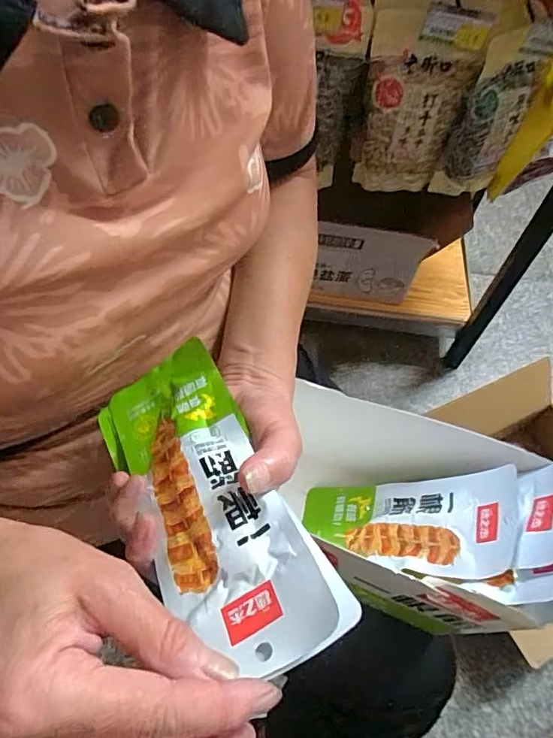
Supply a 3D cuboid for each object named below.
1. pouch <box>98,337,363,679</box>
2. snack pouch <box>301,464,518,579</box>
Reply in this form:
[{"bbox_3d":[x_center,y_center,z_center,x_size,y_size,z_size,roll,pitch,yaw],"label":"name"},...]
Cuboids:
[{"bbox_3d":[-0.039,0.065,0.254,0.077,0.011,0.180,-35,53,1],"label":"pouch"},{"bbox_3d":[0.091,0.116,0.382,0.019,0.185,0.068,43,54,-28],"label":"snack pouch"}]

